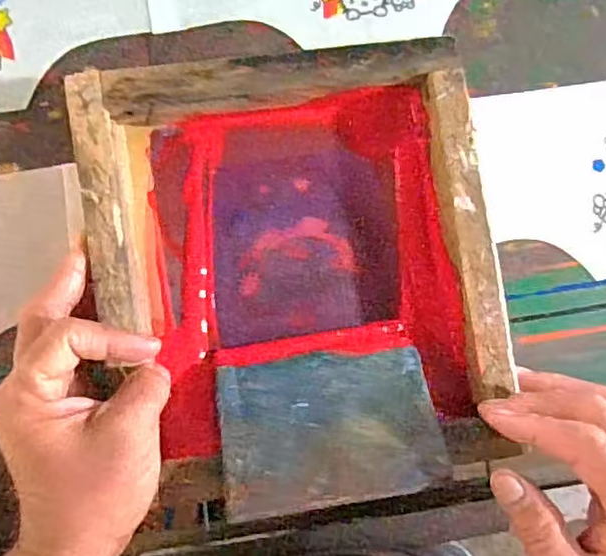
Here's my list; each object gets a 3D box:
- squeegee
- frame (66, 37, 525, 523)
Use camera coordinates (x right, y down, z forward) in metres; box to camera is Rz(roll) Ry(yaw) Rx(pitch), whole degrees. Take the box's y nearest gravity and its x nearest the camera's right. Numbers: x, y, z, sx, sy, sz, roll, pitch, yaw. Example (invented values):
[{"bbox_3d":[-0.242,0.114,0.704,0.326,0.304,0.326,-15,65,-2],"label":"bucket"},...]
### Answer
[{"bbox_3d":[0.015,0.084,0.370,0.122,0.009,0.096,-10,49,-3],"label":"squeegee"},{"bbox_3d":[-0.003,-0.002,0.388,0.229,0.064,0.258,-9,82,-1],"label":"frame"}]

